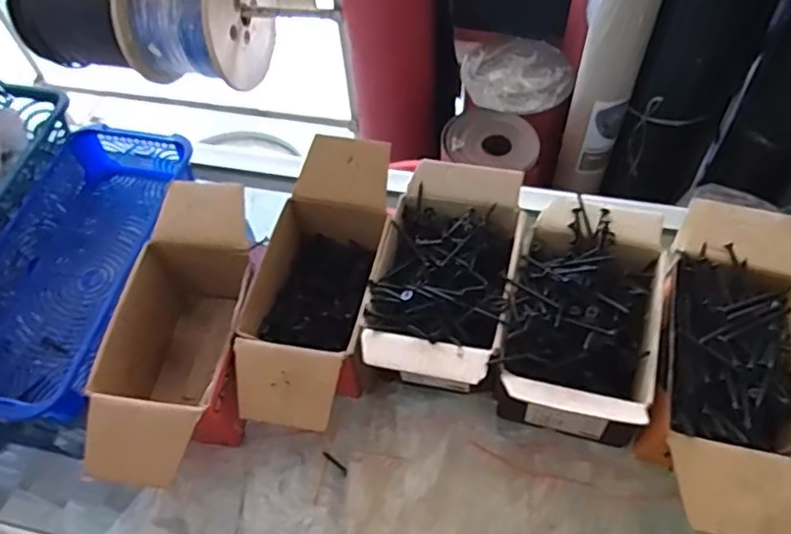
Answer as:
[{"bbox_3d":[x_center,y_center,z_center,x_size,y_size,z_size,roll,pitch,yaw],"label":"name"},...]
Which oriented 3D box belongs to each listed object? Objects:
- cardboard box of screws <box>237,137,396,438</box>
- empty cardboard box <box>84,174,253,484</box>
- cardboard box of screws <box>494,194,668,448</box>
[{"bbox_3d":[-0.058,0.013,0.450,0.086,0.083,0.199,8,58,9],"label":"cardboard box of screws"},{"bbox_3d":[-0.150,0.053,0.454,0.085,0.084,0.204,4,58,7],"label":"empty cardboard box"},{"bbox_3d":[0.127,0.038,0.425,0.096,0.078,0.157,12,59,12],"label":"cardboard box of screws"}]

